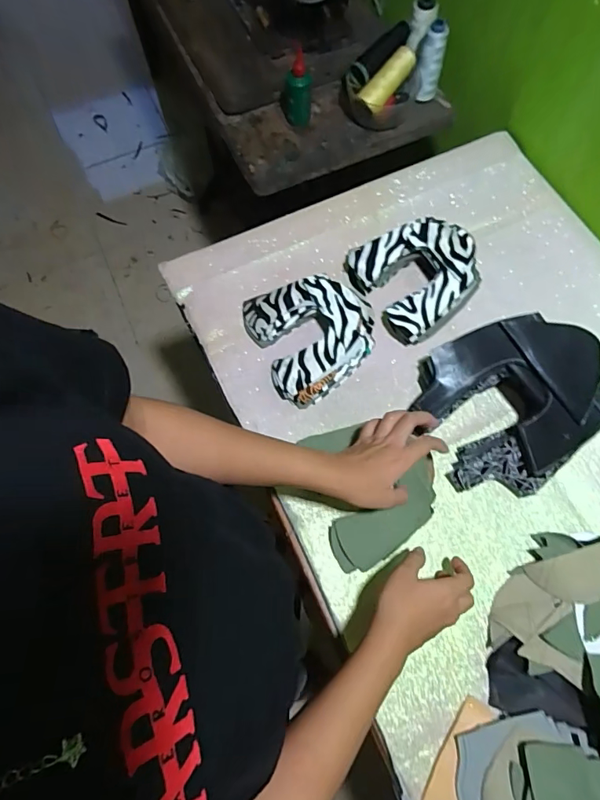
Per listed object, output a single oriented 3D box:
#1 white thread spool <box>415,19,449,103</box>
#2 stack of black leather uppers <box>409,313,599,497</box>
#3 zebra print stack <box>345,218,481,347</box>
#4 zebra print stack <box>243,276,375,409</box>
[{"bbox_3d":[0.216,-0.556,0.753,0.041,0.113,0.033,12,70,5],"label":"white thread spool"},{"bbox_3d":[0.245,0.007,0.548,0.180,0.111,0.204,-21,70,-7],"label":"stack of black leather uppers"},{"bbox_3d":[0.167,-0.178,0.645,0.146,0.063,0.162,-30,72,-10],"label":"zebra print stack"},{"bbox_3d":[0.022,-0.094,0.629,0.164,0.045,0.172,-24,71,-8],"label":"zebra print stack"}]

